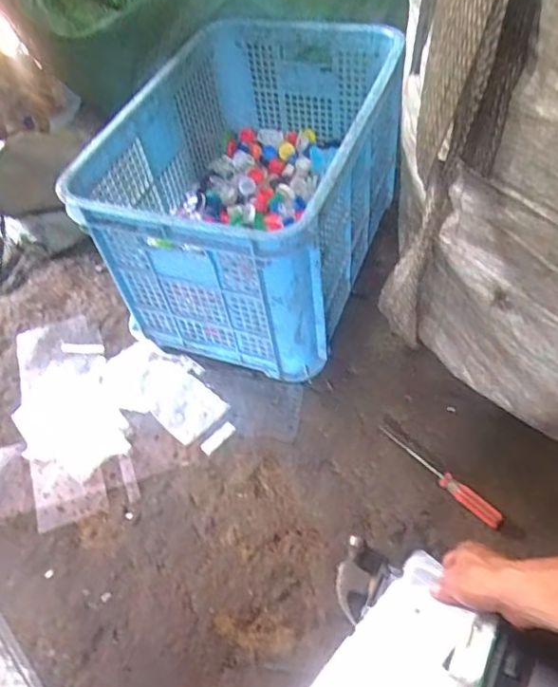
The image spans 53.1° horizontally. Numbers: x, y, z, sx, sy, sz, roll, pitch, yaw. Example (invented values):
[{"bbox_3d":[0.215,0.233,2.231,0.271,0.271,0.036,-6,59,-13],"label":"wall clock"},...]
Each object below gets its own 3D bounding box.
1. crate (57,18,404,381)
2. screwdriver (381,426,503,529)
[{"bbox_3d":[-0.030,-0.234,0.920,0.357,0.346,0.508,18,56,19],"label":"crate"},{"bbox_3d":[0.216,0.180,0.762,0.020,0.025,0.195,-39,58,-22],"label":"screwdriver"}]

